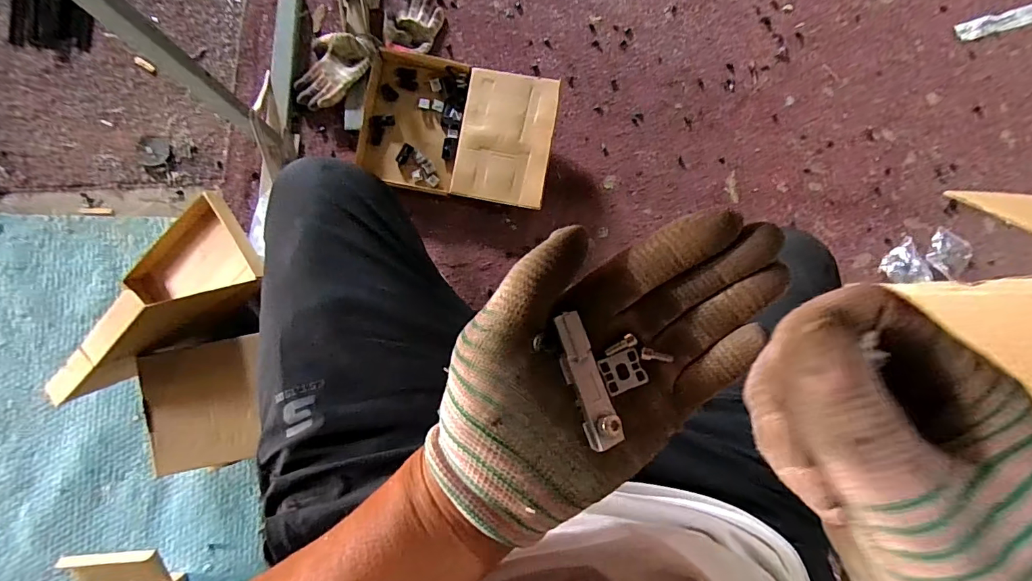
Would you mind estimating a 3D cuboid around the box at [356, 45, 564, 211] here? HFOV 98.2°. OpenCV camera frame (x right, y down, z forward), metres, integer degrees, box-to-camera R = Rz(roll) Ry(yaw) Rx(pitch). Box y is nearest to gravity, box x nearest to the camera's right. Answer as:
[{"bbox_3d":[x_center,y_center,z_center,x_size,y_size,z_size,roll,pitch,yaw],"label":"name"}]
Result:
[{"bbox_3d":[-0.111,-0.315,0.873,0.357,0.061,0.256,11,86,-3],"label":"box"}]

